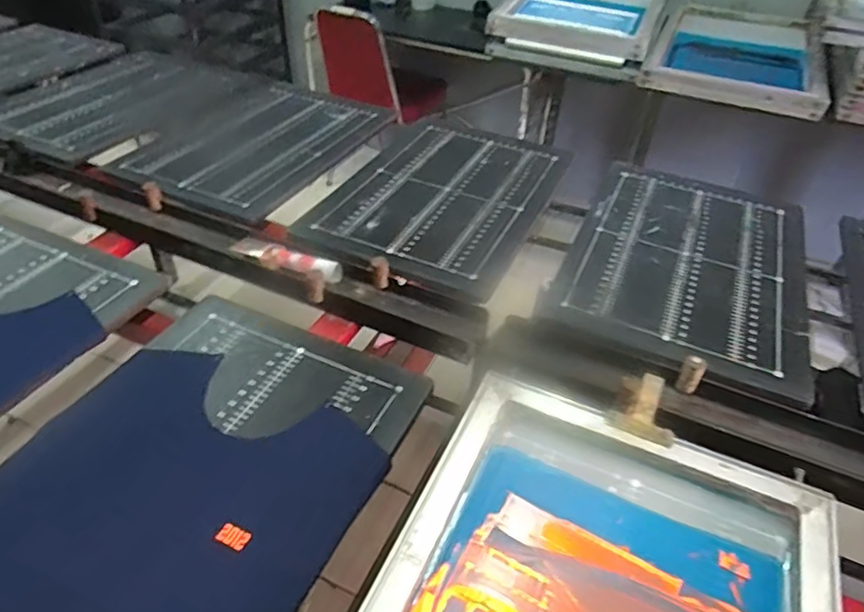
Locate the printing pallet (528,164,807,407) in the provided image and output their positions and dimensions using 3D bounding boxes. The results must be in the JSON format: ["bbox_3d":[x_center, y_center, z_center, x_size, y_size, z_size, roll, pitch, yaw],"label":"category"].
[{"bbox_3d":[0.462,-0.092,1.042,0.395,0.027,0.616,19,45,18],"label":"printing pallet"}]

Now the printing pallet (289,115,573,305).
[{"bbox_3d":[0.024,-0.234,1.185,0.401,0.019,0.598,20,46,18],"label":"printing pallet"}]

